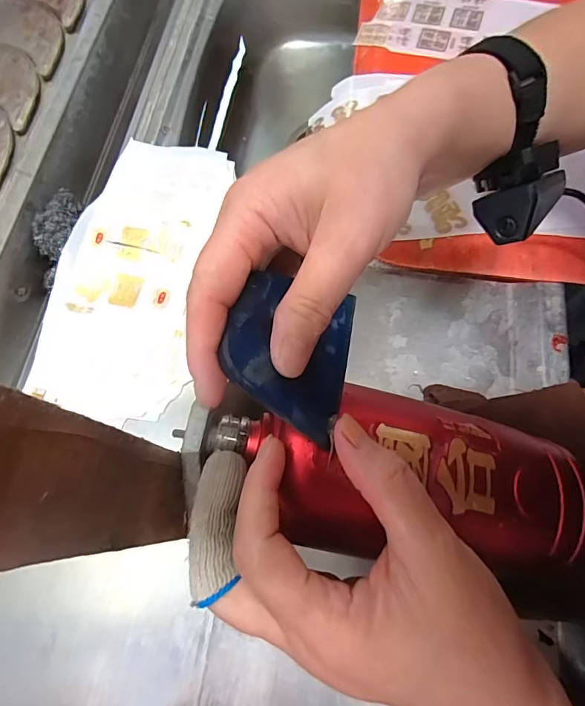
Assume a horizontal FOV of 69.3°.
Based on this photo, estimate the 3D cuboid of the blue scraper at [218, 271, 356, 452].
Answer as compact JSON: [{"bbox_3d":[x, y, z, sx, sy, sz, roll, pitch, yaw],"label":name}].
[{"bbox_3d":[0.000,-0.004,0.185,0.058,0.005,0.069,27,58,-21],"label":"blue scraper"}]

